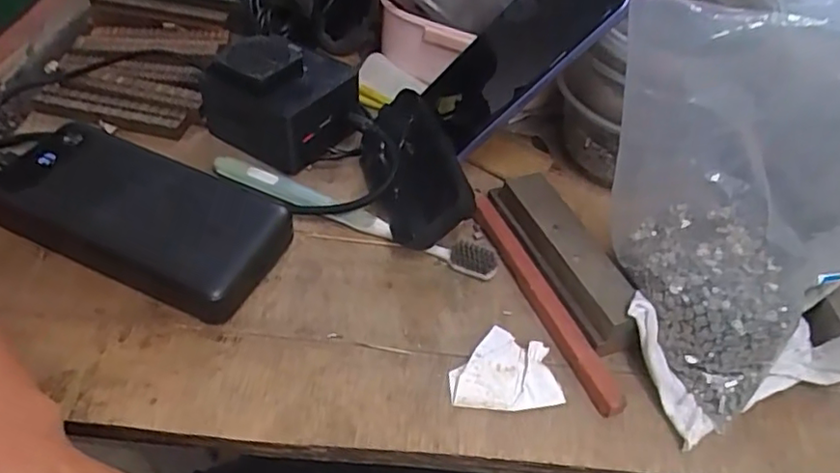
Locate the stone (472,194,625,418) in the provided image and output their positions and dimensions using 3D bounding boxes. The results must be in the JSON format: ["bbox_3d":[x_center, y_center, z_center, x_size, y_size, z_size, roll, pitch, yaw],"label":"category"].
[{"bbox_3d":[0.065,0.028,0.335,0.015,0.011,0.149,-16,54,-18],"label":"stone"}]

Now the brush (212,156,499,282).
[{"bbox_3d":[-0.042,-0.013,0.361,0.182,0.013,0.018,21,52,10],"label":"brush"}]

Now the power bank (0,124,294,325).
[{"bbox_3d":[-0.152,-0.016,0.332,0.156,0.034,0.072,23,52,12],"label":"power bank"}]

